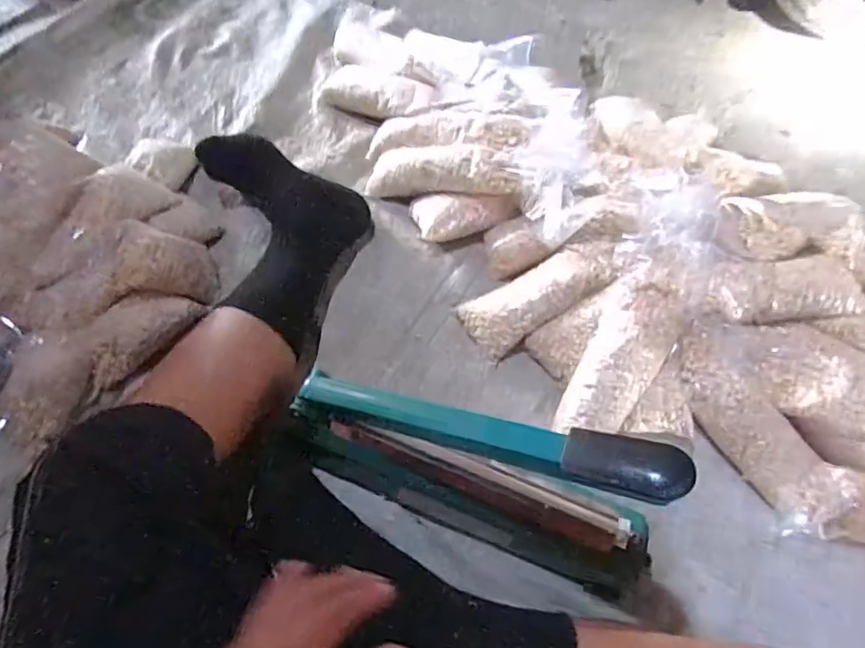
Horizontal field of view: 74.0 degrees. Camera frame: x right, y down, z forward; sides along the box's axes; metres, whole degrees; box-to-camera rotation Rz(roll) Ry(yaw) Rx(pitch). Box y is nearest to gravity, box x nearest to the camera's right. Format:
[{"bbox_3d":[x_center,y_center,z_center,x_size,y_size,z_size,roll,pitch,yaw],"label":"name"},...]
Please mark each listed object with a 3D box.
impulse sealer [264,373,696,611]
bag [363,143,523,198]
[{"bbox_3d":[0.048,0.151,0.609,0.398,0.097,0.138,19,60,7],"label":"impulse sealer"},{"bbox_3d":[0.012,-0.209,0.790,0.221,0.050,0.073,4,58,19],"label":"bag"}]

